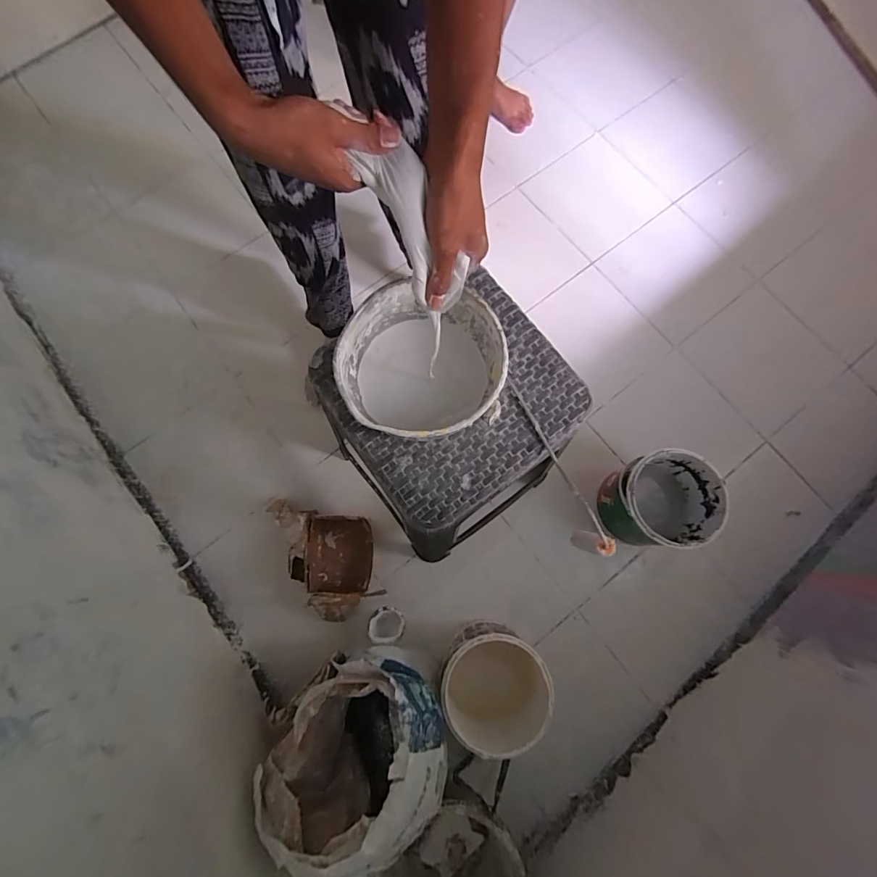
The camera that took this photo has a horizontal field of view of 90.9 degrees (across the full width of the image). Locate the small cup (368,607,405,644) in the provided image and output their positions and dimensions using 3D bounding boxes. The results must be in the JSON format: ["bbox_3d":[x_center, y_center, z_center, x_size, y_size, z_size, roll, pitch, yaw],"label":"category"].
[{"bbox_3d":[-0.101,0.370,0.860,0.064,0.077,0.063,0,77,0],"label":"small cup"}]

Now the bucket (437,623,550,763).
[{"bbox_3d":[0.093,0.437,0.781,0.173,0.177,0.179,0,77,0],"label":"bucket"}]

